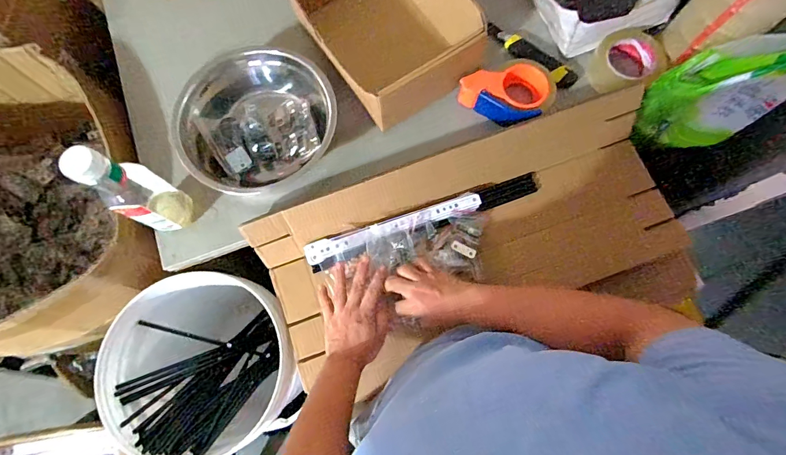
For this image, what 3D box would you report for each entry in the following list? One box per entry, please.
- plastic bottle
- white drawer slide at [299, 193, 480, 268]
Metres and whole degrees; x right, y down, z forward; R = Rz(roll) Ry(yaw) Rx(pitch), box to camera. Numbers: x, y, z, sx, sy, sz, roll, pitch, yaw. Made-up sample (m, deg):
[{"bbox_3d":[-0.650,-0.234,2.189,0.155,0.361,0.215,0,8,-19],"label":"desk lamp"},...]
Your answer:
[{"bbox_3d":[-0.365,-0.052,0.550,0.081,0.217,0.071,28,78,8],"label":"plastic bottle"},{"bbox_3d":[0.001,-0.002,0.638,0.296,0.018,0.032,-18,76,-3],"label":"white drawer slide"}]

